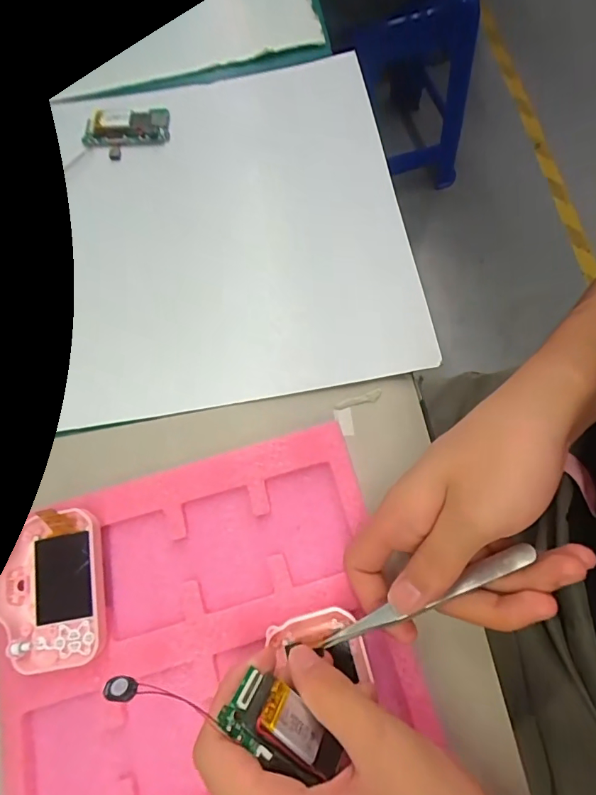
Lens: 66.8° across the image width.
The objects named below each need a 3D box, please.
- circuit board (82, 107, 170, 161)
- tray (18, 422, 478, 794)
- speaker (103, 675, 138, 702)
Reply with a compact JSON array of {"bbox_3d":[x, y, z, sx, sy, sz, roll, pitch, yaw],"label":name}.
[{"bbox_3d":[-0.151,-0.232,0.394,0.074,0.012,0.048,-8,71,0],"label":"circuit board"},{"bbox_3d":[-0.030,0.206,0.234,0.220,0.016,0.355,-14,71,-2],"label":"tray"},{"bbox_3d":[-0.080,0.132,0.205,0.015,0.005,0.009,2,71,4],"label":"speaker"}]

